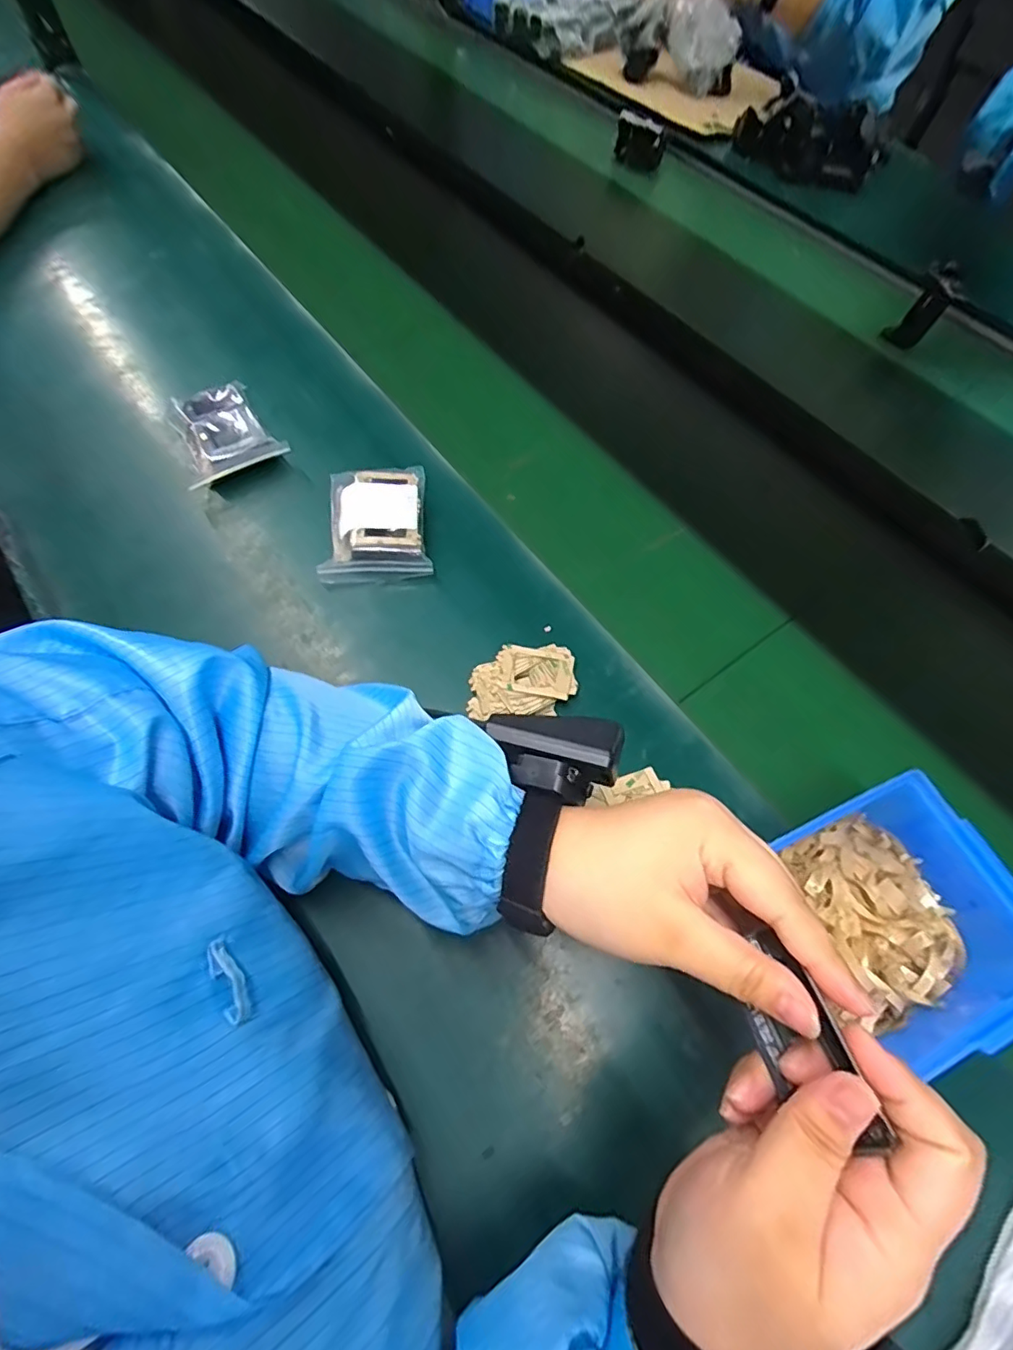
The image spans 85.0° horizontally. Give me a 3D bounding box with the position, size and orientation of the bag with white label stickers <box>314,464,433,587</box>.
[{"bbox_3d":[-0.112,-0.128,0.466,0.088,0.032,0.103,-7,65,-3],"label":"bag with white label stickers"}]

